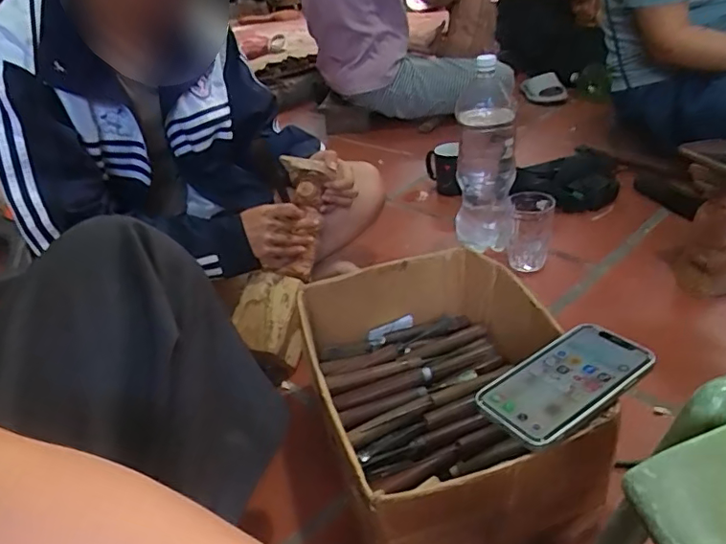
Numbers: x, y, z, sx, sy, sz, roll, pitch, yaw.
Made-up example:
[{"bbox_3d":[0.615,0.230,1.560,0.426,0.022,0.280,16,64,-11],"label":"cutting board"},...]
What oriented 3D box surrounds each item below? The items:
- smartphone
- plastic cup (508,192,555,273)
[{"bbox_3d":[0.173,0.092,0.461,0.149,0.015,0.079,-24,35,-25],"label":"smartphone"},{"bbox_3d":[0.278,-0.063,0.897,0.069,0.110,0.077,5,33,19],"label":"plastic cup"}]

